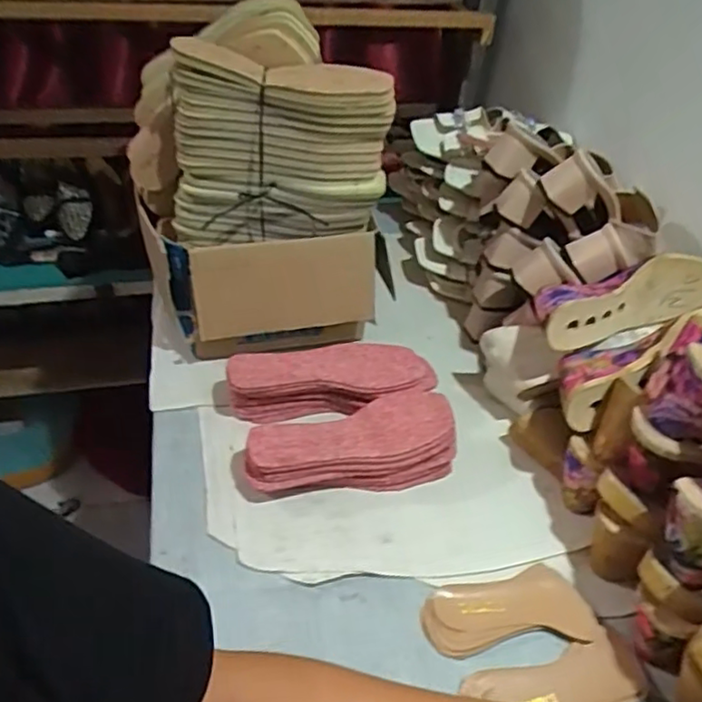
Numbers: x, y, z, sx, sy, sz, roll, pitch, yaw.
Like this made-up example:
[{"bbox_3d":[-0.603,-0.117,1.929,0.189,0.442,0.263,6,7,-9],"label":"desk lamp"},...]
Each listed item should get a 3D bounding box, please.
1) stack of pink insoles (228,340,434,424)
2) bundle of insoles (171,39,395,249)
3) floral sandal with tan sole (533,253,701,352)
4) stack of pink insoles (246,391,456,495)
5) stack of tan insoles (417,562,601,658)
[{"bbox_3d":[-0.025,0.038,0.823,0.255,0.080,0.092,0,42,-7],"label":"stack of pink insoles"},{"bbox_3d":[-0.082,-0.227,0.737,0.242,0.206,0.067,1,42,-7],"label":"bundle of insoles"},{"bbox_3d":[0.321,-0.070,0.760,0.234,0.073,0.078,-10,44,-18],"label":"floral sandal with tan sole"},{"bbox_3d":[0.001,0.114,0.742,0.241,0.070,0.093,-10,44,-18],"label":"stack of pink insoles"},{"bbox_3d":[0.157,0.257,0.634,0.167,0.015,0.073,-3,42,-11],"label":"stack of tan insoles"}]

